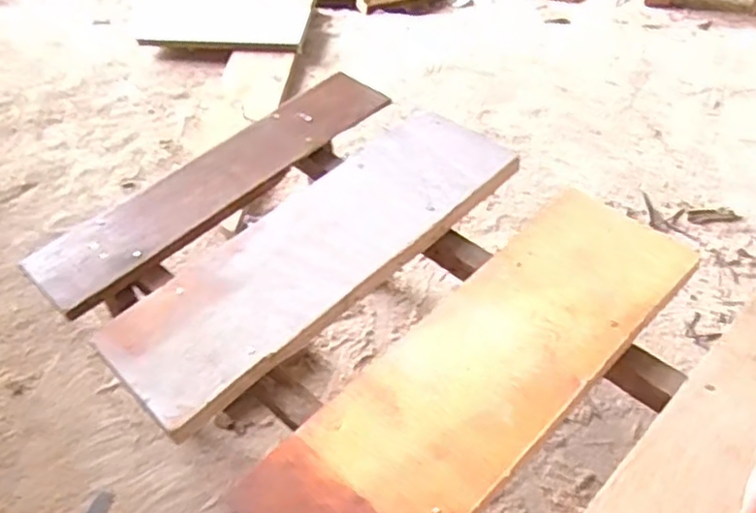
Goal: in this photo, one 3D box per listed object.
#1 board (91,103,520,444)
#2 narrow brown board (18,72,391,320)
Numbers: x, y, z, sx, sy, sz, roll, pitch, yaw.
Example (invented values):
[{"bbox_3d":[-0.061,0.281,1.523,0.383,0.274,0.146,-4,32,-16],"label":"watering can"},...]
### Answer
[{"bbox_3d":[-0.042,-0.011,0.537,0.118,0.017,0.354,34,58,28],"label":"board"},{"bbox_3d":[-0.143,-0.073,0.614,0.082,0.017,0.347,36,61,28],"label":"narrow brown board"}]

